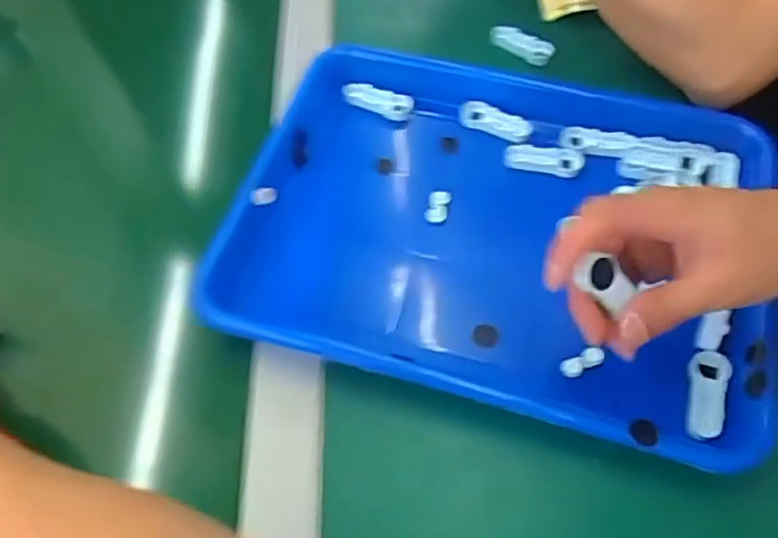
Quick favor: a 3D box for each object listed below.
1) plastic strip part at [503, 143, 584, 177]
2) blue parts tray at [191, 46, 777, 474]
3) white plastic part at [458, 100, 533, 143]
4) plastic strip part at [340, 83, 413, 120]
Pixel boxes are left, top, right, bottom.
[{"bbox_3d":[0.111,-0.078,0.450,0.054,0.004,0.020,12,85,9],"label":"plastic strip part"},{"bbox_3d":[0.068,-0.027,0.409,0.329,0.037,0.241,15,61,11],"label":"blue parts tray"},{"bbox_3d":[0.079,-0.109,0.468,0.056,0.007,0.019,23,93,17],"label":"white plastic part"},{"bbox_3d":[-0.009,-0.128,0.480,0.054,0.005,0.021,16,91,3],"label":"plastic strip part"}]

